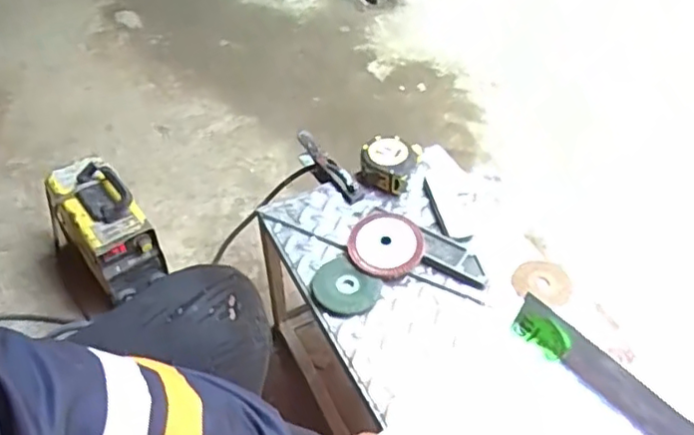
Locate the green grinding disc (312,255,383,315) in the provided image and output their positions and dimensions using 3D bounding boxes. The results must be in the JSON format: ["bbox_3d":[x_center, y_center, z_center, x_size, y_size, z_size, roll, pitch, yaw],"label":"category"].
[{"bbox_3d":[-0.003,0.087,0.768,0.082,0.009,0.069,33,56,27],"label":"green grinding disc"}]

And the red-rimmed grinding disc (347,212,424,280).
[{"bbox_3d":[0.050,0.037,0.797,0.093,0.015,0.088,0,69,-6],"label":"red-rimmed grinding disc"}]

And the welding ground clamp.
[{"bbox_3d":[-0.027,-0.069,0.924,0.026,0.059,0.158,-24,52,-19],"label":"welding ground clamp"}]

